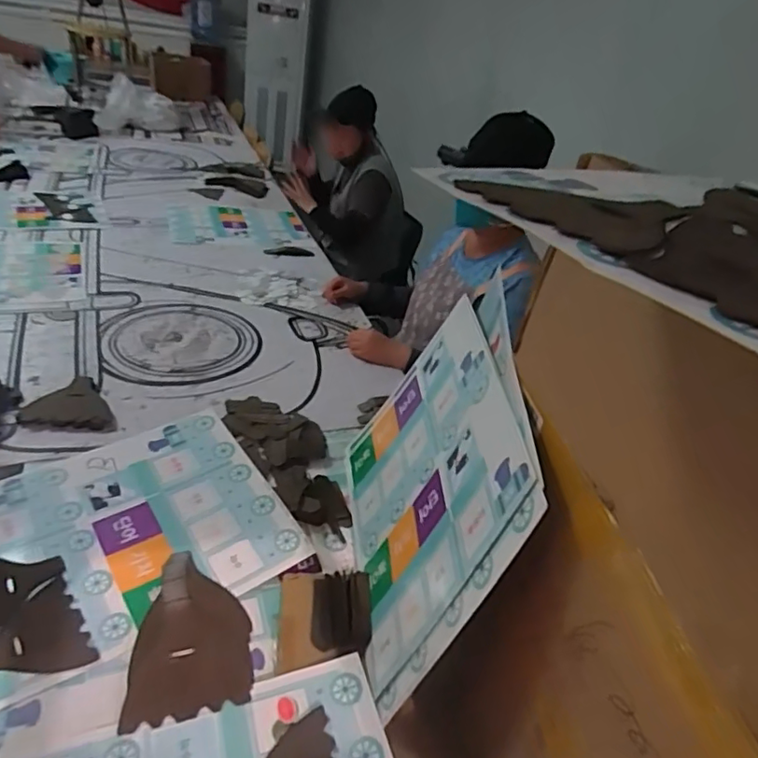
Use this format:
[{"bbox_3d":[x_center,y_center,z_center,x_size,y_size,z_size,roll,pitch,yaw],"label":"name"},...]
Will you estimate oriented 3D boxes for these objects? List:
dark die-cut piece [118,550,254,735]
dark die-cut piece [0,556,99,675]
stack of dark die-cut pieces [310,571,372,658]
[{"bbox_3d":[-0.242,0.320,0.772,0.142,0.034,0.237,-1,33,-11],"label":"dark die-cut piece"},{"bbox_3d":[-0.472,0.293,0.751,0.140,0.056,0.202,-17,40,-32],"label":"dark die-cut piece"},{"bbox_3d":[-0.052,0.325,0.819,0.078,0.019,0.124,3,33,-6],"label":"stack of dark die-cut pieces"}]

